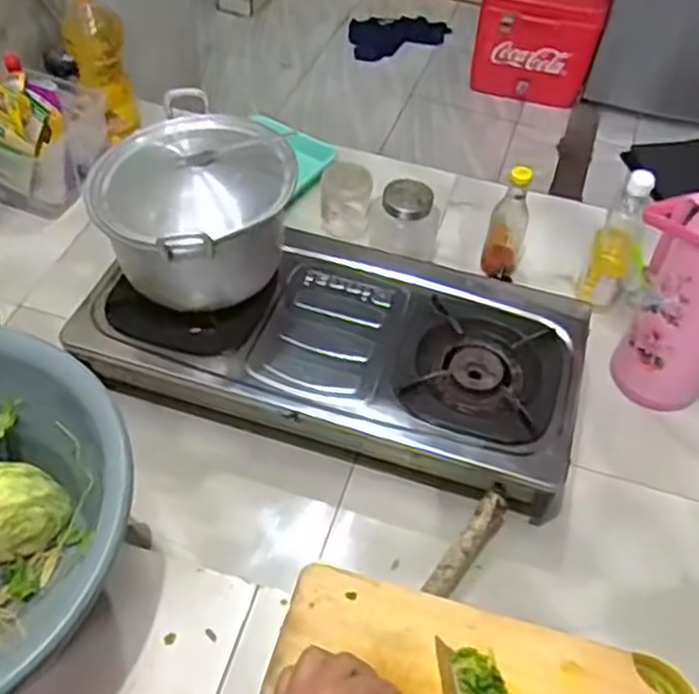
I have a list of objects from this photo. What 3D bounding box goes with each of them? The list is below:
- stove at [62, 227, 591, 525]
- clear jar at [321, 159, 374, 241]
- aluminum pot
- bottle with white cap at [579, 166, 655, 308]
[{"bbox_3d":[-0.014,-0.019,1.073,0.679,0.096,0.347,15,51,11],"label":"stove"},{"bbox_3d":[-0.005,-0.258,1.309,0.085,0.110,0.078,5,51,0],"label":"clear jar"},{"bbox_3d":[-0.204,-0.182,0.989,0.221,0.192,0.233,37,58,24],"label":"aluminum pot"},{"bbox_3d":[0.424,-0.167,1.162,0.065,0.215,0.078,20,52,12],"label":"bottle with white cap"}]

